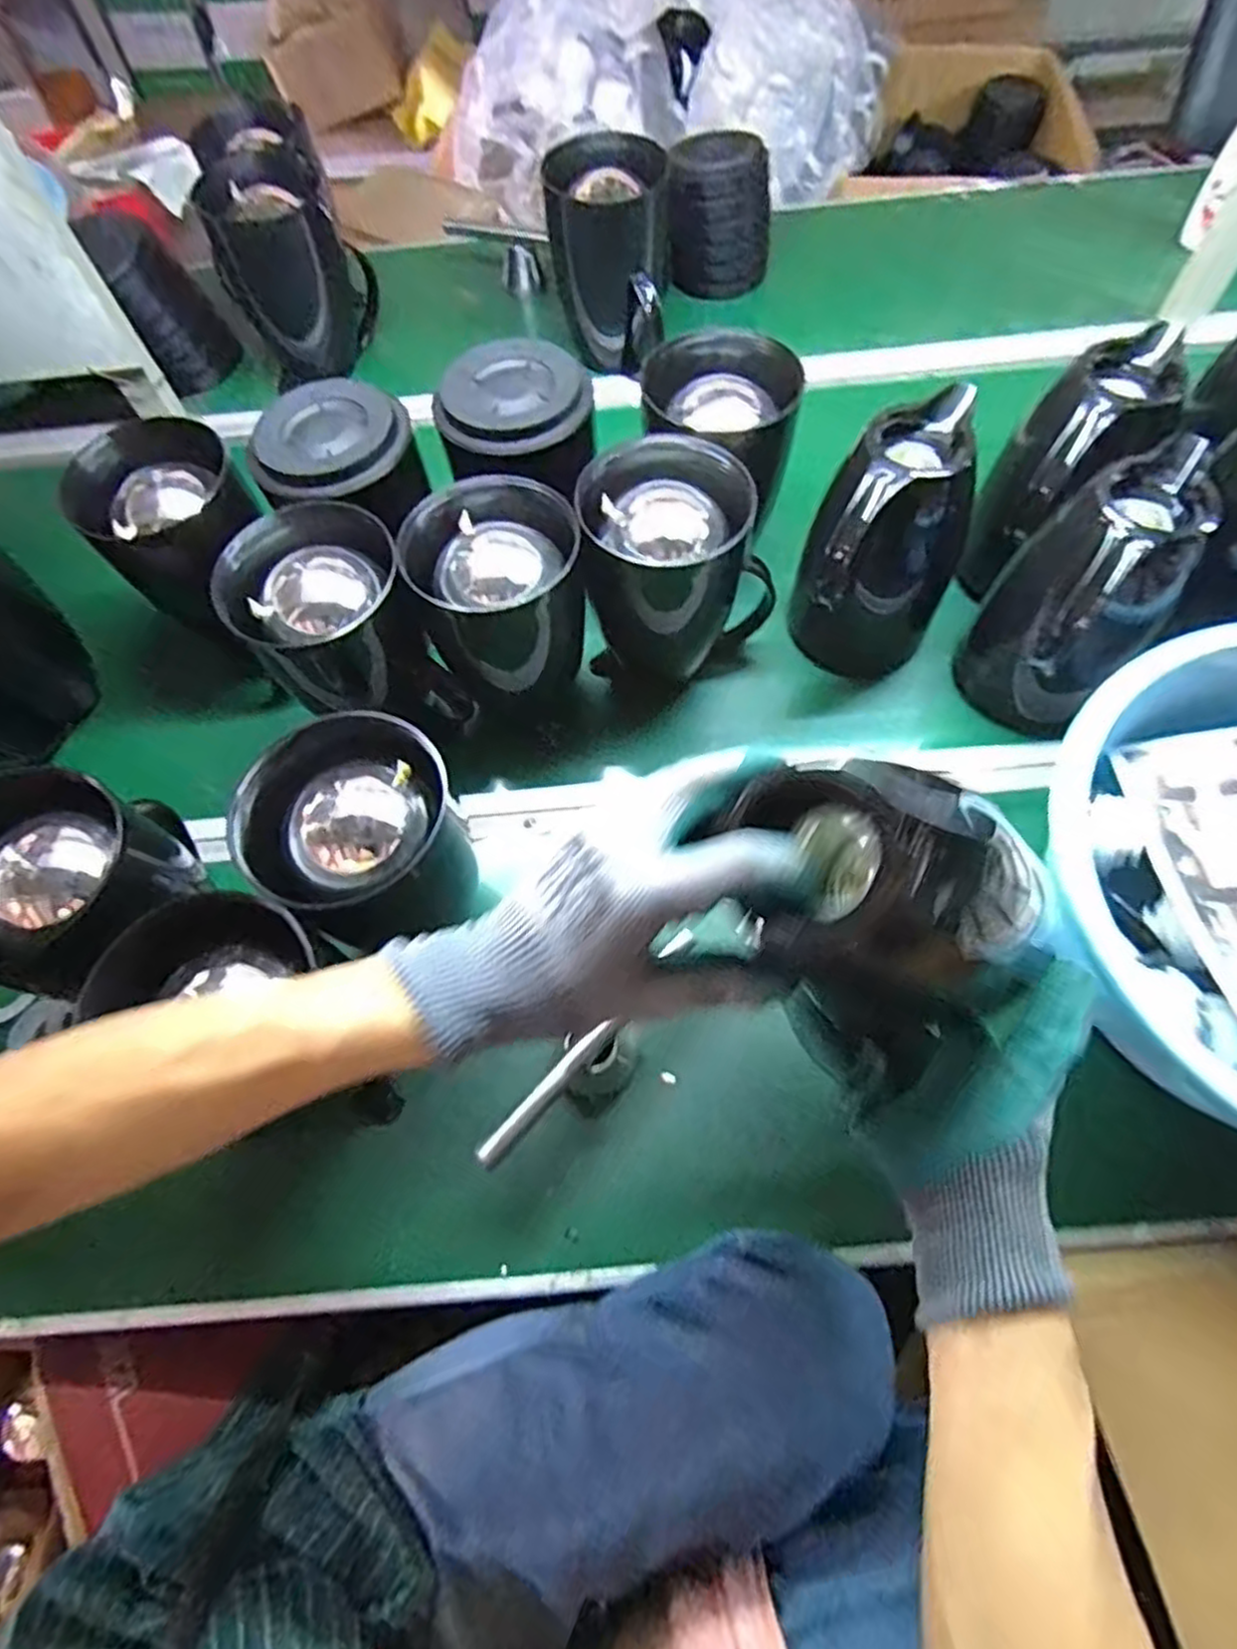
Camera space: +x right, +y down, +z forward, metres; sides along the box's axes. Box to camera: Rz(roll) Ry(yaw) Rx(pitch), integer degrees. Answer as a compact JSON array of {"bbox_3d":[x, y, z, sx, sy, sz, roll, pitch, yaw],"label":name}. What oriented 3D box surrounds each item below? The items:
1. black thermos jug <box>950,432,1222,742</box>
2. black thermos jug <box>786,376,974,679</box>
[{"bbox_3d":[0.355,-0.168,0.569,0.111,0.192,0.155,36,72,18],"label":"black thermos jug"},{"bbox_3d":[0.224,-0.220,0.603,0.106,0.201,0.130,26,69,15],"label":"black thermos jug"}]

